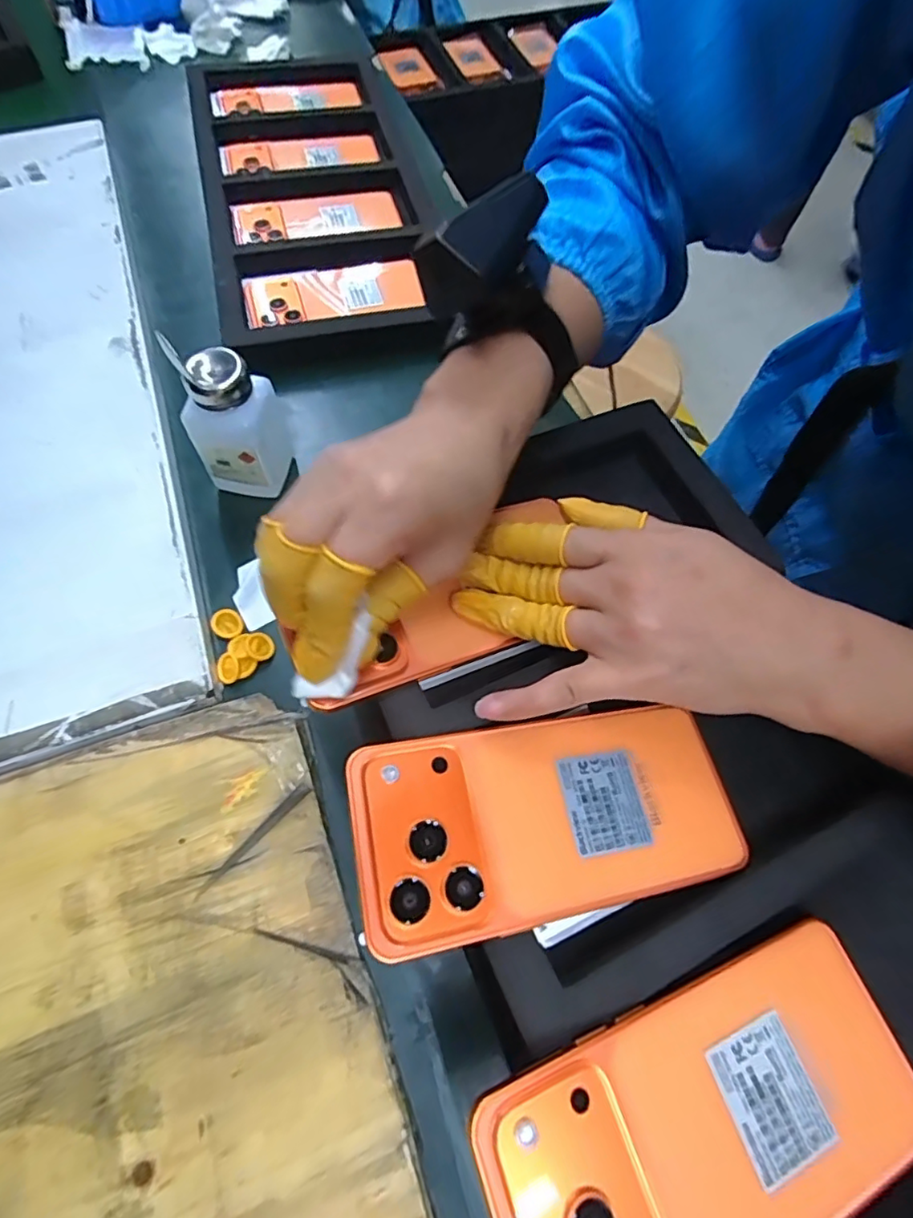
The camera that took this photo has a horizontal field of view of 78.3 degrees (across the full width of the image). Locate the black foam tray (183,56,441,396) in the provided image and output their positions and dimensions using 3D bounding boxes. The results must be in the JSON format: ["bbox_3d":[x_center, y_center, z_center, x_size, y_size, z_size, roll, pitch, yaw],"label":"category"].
[{"bbox_3d":[-0.144,-0.443,0.597,0.237,0.028,0.506,-14,67,-9],"label":"black foam tray"}]

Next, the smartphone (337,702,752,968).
[{"bbox_3d":[0.041,0.082,0.231,0.162,0.005,0.076,-5,59,-18],"label":"smartphone"}]

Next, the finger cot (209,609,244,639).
[{"bbox_3d":[-0.162,0.010,0.395,0.020,0.004,0.023,-30,71,-15],"label":"finger cot"}]

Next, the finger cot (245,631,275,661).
[{"bbox_3d":[-0.136,0.025,0.387,0.017,0.007,0.022,-26,70,-13],"label":"finger cot"}]

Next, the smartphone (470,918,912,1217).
[{"bbox_3d":[0.090,0.174,0.191,0.161,0.008,0.077,-11,64,-21],"label":"smartphone"}]

